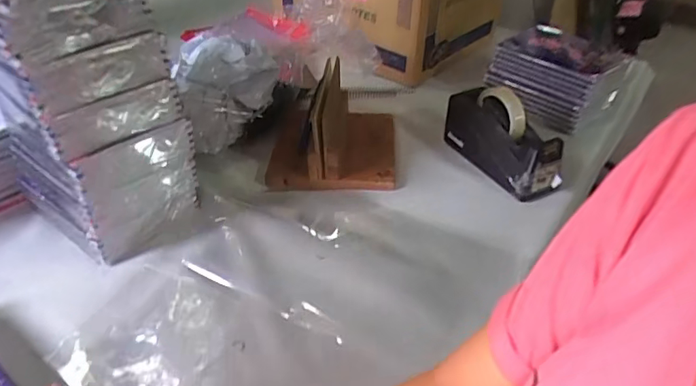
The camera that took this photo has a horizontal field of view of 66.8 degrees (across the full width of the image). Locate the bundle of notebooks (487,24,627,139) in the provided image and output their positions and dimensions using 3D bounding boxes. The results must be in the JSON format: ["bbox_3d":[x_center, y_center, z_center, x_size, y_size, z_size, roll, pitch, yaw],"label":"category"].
[{"bbox_3d":[0.384,-0.220,0.991,0.215,0.114,0.131,27,46,28],"label":"bundle of notebooks"}]

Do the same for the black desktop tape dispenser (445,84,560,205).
[{"bbox_3d":[0.240,-0.087,0.833,0.069,0.100,0.210,-20,44,-24],"label":"black desktop tape dispenser"}]

